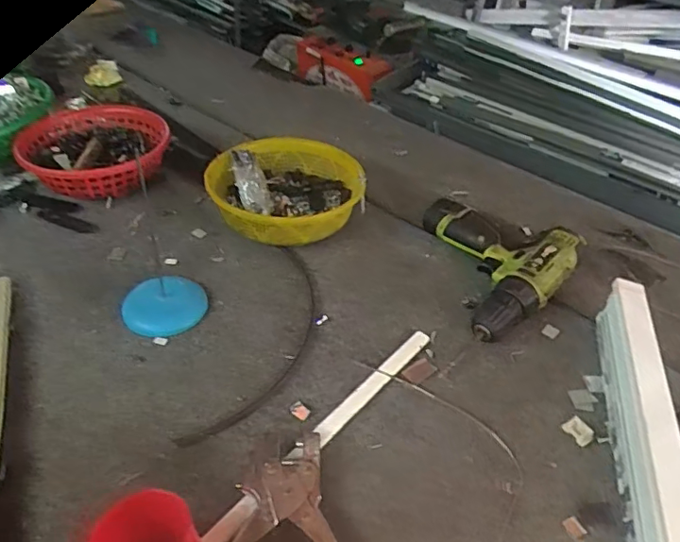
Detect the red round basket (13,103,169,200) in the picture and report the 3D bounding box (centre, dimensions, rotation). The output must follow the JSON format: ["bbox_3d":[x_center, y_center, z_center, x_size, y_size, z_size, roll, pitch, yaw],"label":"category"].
[{"bbox_3d":[-0.304,-0.149,0.715,0.166,0.060,0.160,2,40,-2],"label":"red round basket"}]

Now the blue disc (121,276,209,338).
[{"bbox_3d":[-0.187,0.036,0.606,0.085,0.021,0.076,-18,44,-24],"label":"blue disc"}]

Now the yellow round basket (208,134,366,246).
[{"bbox_3d":[-0.071,-0.103,0.717,0.184,0.068,0.182,2,40,-2],"label":"yellow round basket"}]

